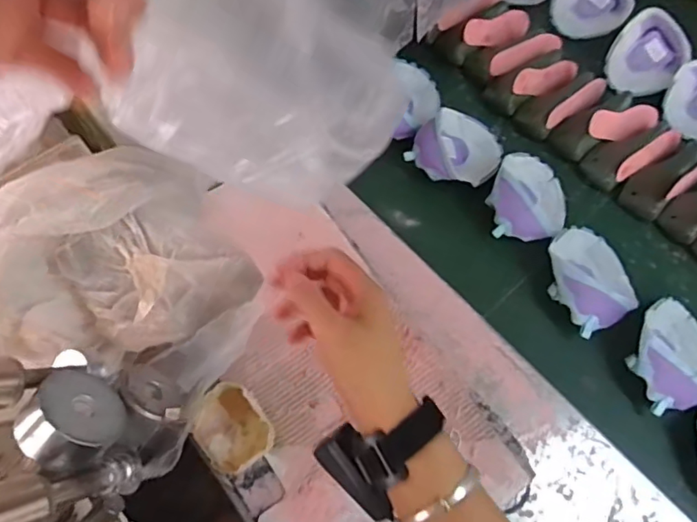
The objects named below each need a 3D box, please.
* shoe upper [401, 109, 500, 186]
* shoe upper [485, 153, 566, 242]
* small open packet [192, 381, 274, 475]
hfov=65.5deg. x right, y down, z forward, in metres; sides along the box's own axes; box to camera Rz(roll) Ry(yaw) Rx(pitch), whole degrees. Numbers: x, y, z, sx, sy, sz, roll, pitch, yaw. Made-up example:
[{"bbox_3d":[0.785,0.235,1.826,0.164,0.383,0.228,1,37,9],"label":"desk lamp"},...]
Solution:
[{"bbox_3d":[0.175,-0.179,0.844,0.128,0.050,0.144,39,71,15],"label":"shoe upper"},{"bbox_3d":[0.273,-0.099,0.806,0.119,0.065,0.156,22,67,9],"label":"shoe upper"},{"bbox_3d":[-0.142,0.202,0.653,0.076,0.032,0.096,-37,71,-16],"label":"small open packet"}]

